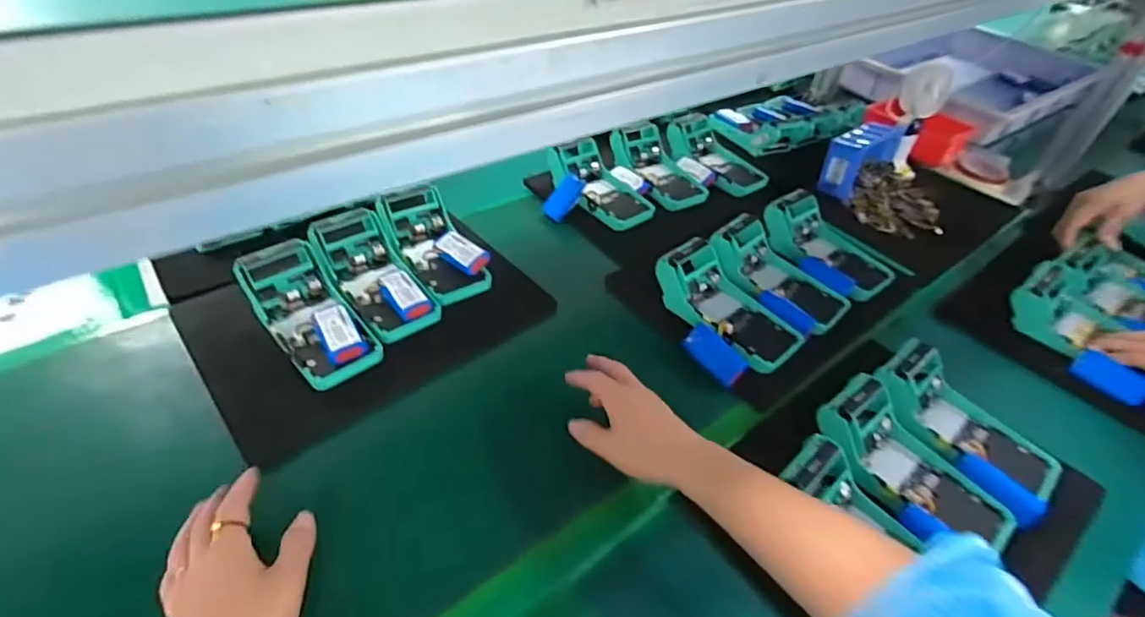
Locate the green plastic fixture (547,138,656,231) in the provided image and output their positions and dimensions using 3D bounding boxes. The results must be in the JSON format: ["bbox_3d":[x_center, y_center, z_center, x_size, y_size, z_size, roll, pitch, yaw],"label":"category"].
[{"bbox_3d":[0.038,-0.184,0.805,0.100,0.051,0.186,-23,64,-30],"label":"green plastic fixture"}]

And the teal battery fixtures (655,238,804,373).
[{"bbox_3d":[0.178,-0.007,0.619,0.091,0.065,0.167,-23,51,-29],"label":"teal battery fixtures"}]

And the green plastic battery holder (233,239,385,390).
[{"bbox_3d":[-0.269,0.003,0.553,0.079,0.055,0.168,-30,54,-34],"label":"green plastic battery holder"}]

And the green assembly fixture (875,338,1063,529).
[{"bbox_3d":[0.397,0.111,0.542,0.119,0.053,0.170,-23,51,-29],"label":"green assembly fixture"}]

